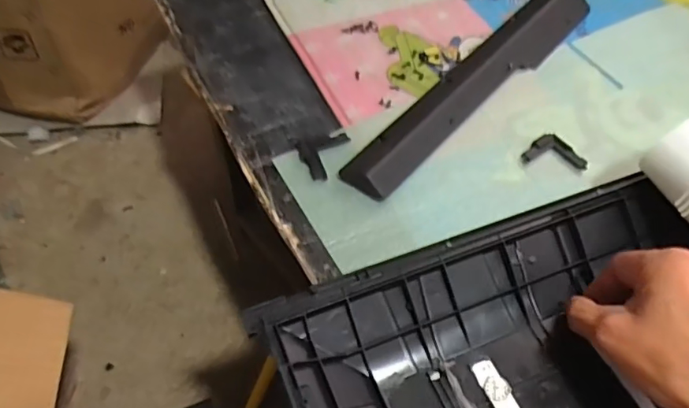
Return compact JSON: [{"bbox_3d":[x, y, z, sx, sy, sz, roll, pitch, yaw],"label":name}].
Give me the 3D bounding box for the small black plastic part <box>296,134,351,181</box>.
[{"bbox_3d":[-0.016,-0.040,0.457,0.045,0.005,0.044,-8,54,-6],"label":"small black plastic part"}]

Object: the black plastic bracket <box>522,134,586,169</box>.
[{"bbox_3d":[0.185,-0.048,0.465,0.054,0.005,0.032,6,54,5],"label":"black plastic bracket"}]

